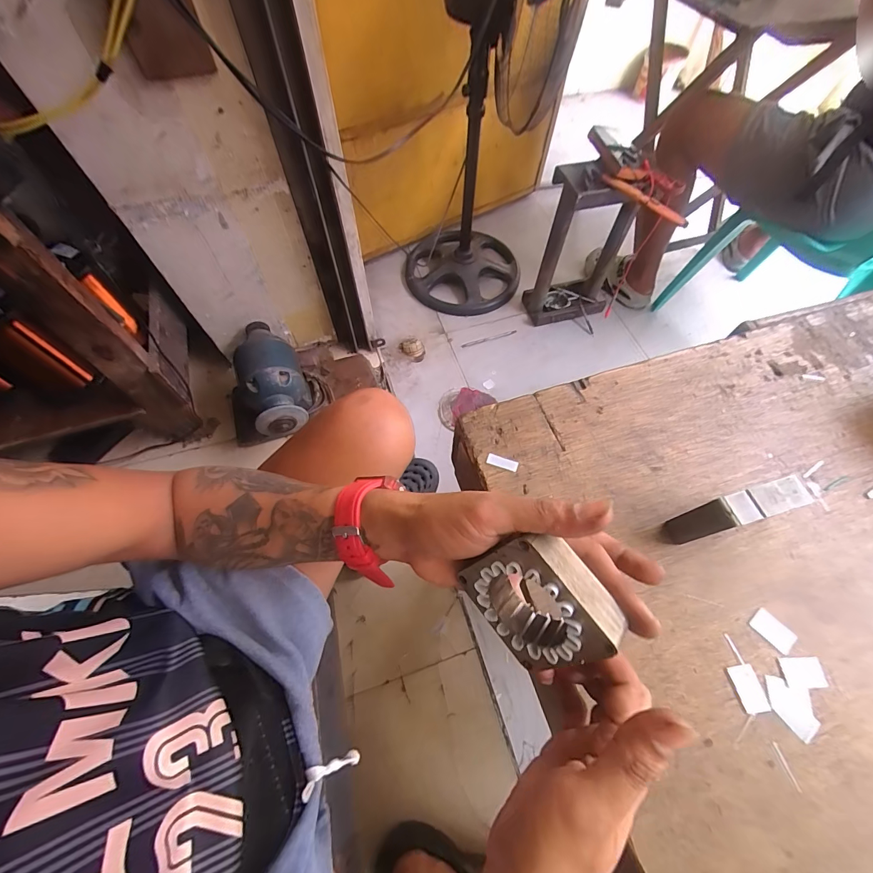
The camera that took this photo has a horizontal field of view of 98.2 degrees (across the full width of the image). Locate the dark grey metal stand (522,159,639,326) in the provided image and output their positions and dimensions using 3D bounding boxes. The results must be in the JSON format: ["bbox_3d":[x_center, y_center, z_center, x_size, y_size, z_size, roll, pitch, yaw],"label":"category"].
[{"bbox_3d":[0.430,-0.523,1.084,0.247,0.445,0.134,-9,63,-5],"label":"dark grey metal stand"}]

